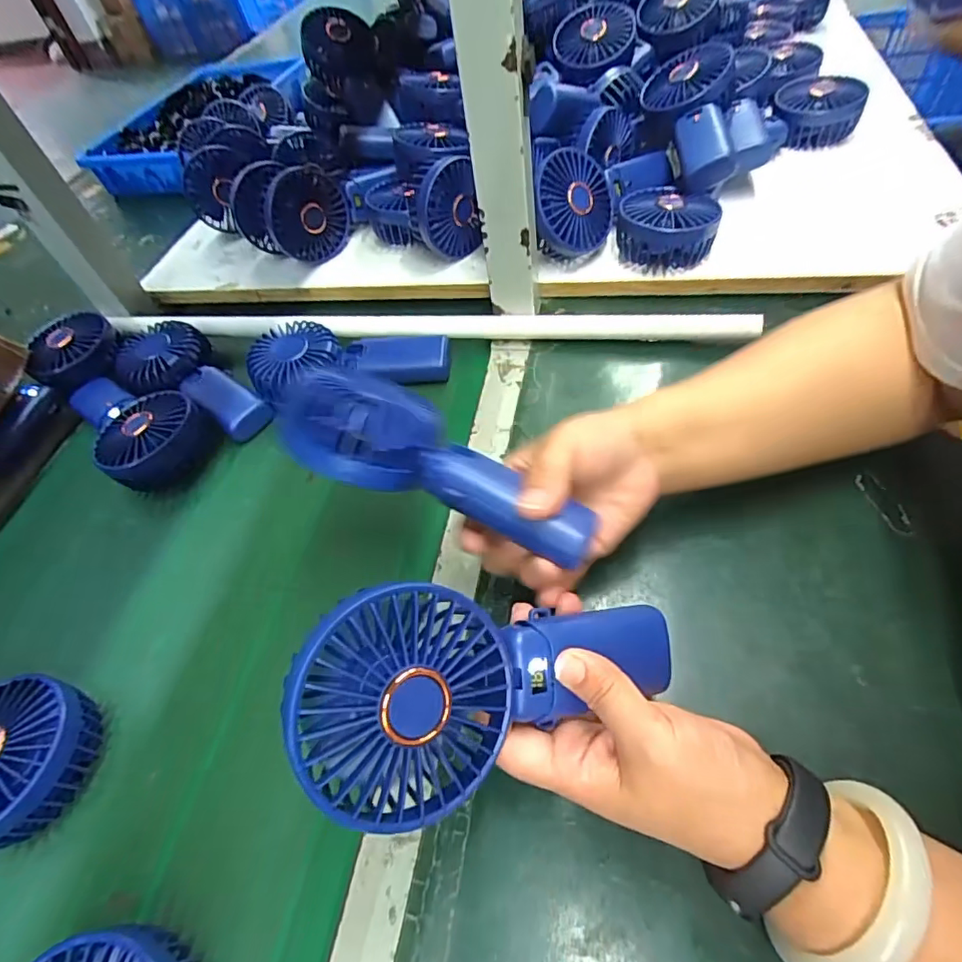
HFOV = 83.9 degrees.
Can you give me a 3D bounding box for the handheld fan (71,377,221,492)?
[{"bbox_3d":[-0.312,-0.059,0.482,0.183,0.042,0.090,35,65,29],"label":"handheld fan"}]

